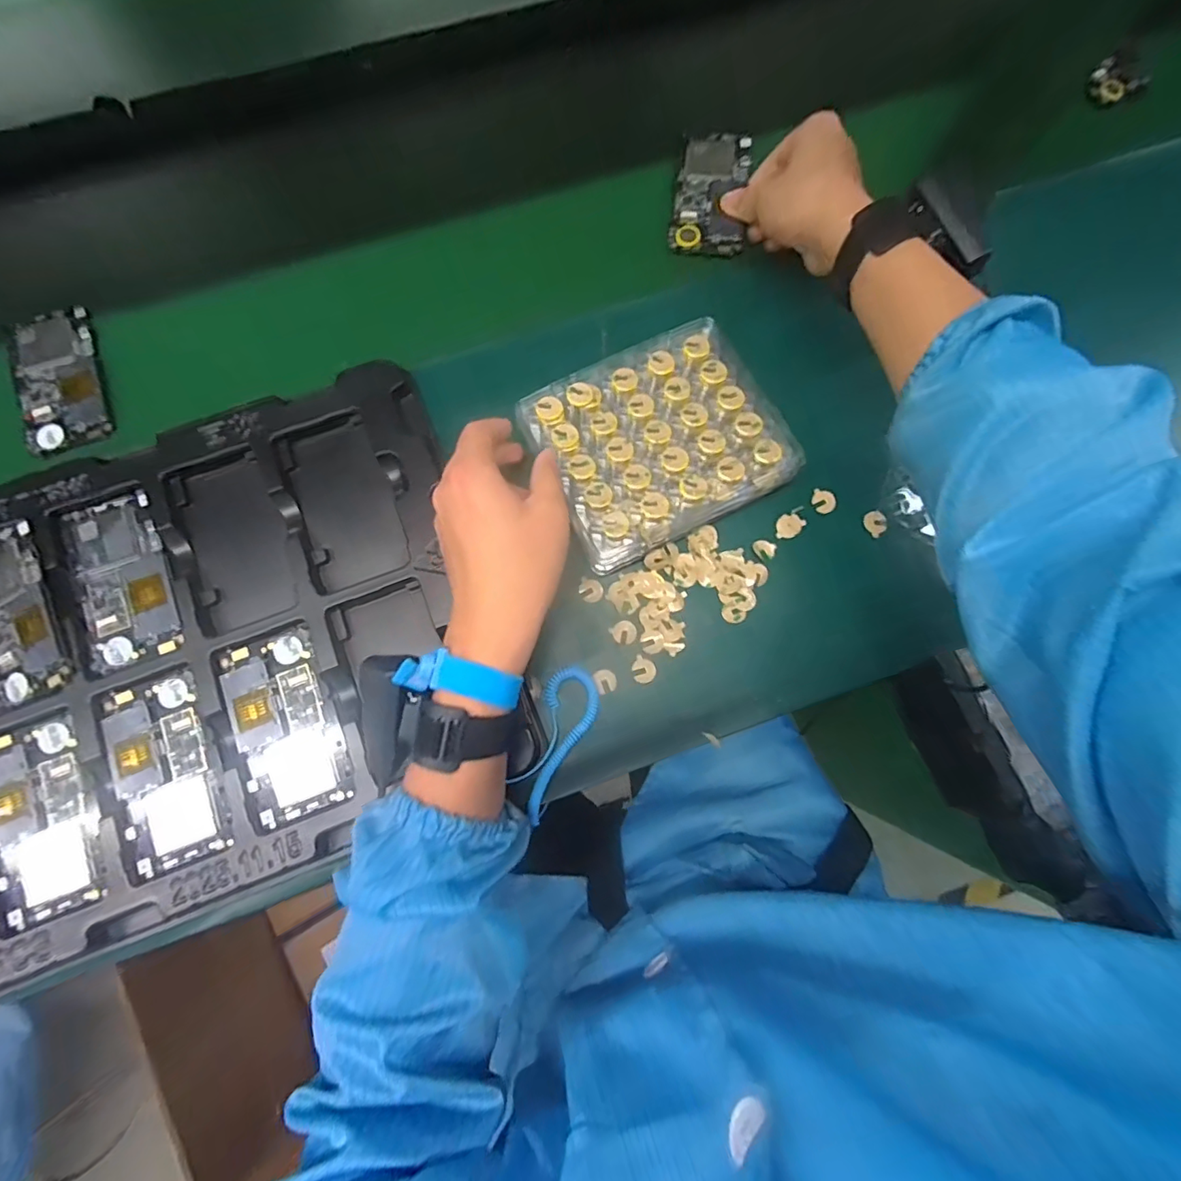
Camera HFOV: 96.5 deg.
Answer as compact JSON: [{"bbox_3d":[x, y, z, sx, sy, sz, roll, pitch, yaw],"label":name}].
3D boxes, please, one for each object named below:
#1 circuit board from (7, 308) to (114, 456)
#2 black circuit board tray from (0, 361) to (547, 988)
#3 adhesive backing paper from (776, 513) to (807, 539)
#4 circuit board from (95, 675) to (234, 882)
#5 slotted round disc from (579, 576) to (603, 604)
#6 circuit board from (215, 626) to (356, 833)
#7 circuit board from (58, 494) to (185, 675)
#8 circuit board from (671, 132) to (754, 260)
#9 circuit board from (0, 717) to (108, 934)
[{"bbox_3d":[-0.439,-0.174,0.435,0.066,0.009,0.122,-17,80,-5],"label":"circuit board"},{"bbox_3d":[-0.355,0.070,0.364,0.564,0.029,0.321,-20,80,-5],"label":"black circuit board tray"},{"bbox_3d":[0.157,-0.050,0.416,0.019,0.008,0.023,33,80,5],"label":"adhesive backing paper"},{"bbox_3d":[-0.296,0.125,0.366,0.062,0.005,0.127,-21,80,-6],"label":"circuit board"},{"bbox_3d":[0.000,0.000,0.402,0.018,0.004,0.018,0,79,-1],"label":"slotted round disc"},{"bbox_3d":[-0.215,0.094,0.373,0.069,0.008,0.126,-22,80,-6],"label":"circuit board"},{"bbox_3d":[-0.340,-0.008,0.383,0.063,0.005,0.122,-19,80,-5],"label":"circuit board"},{"bbox_3d":[0.110,-0.360,0.477,0.063,0.013,0.121,8,81,0],"label":"circuit board"},{"bbox_3d":[-0.376,0.156,0.360,0.067,0.007,0.129,-22,80,-6],"label":"circuit board"}]

